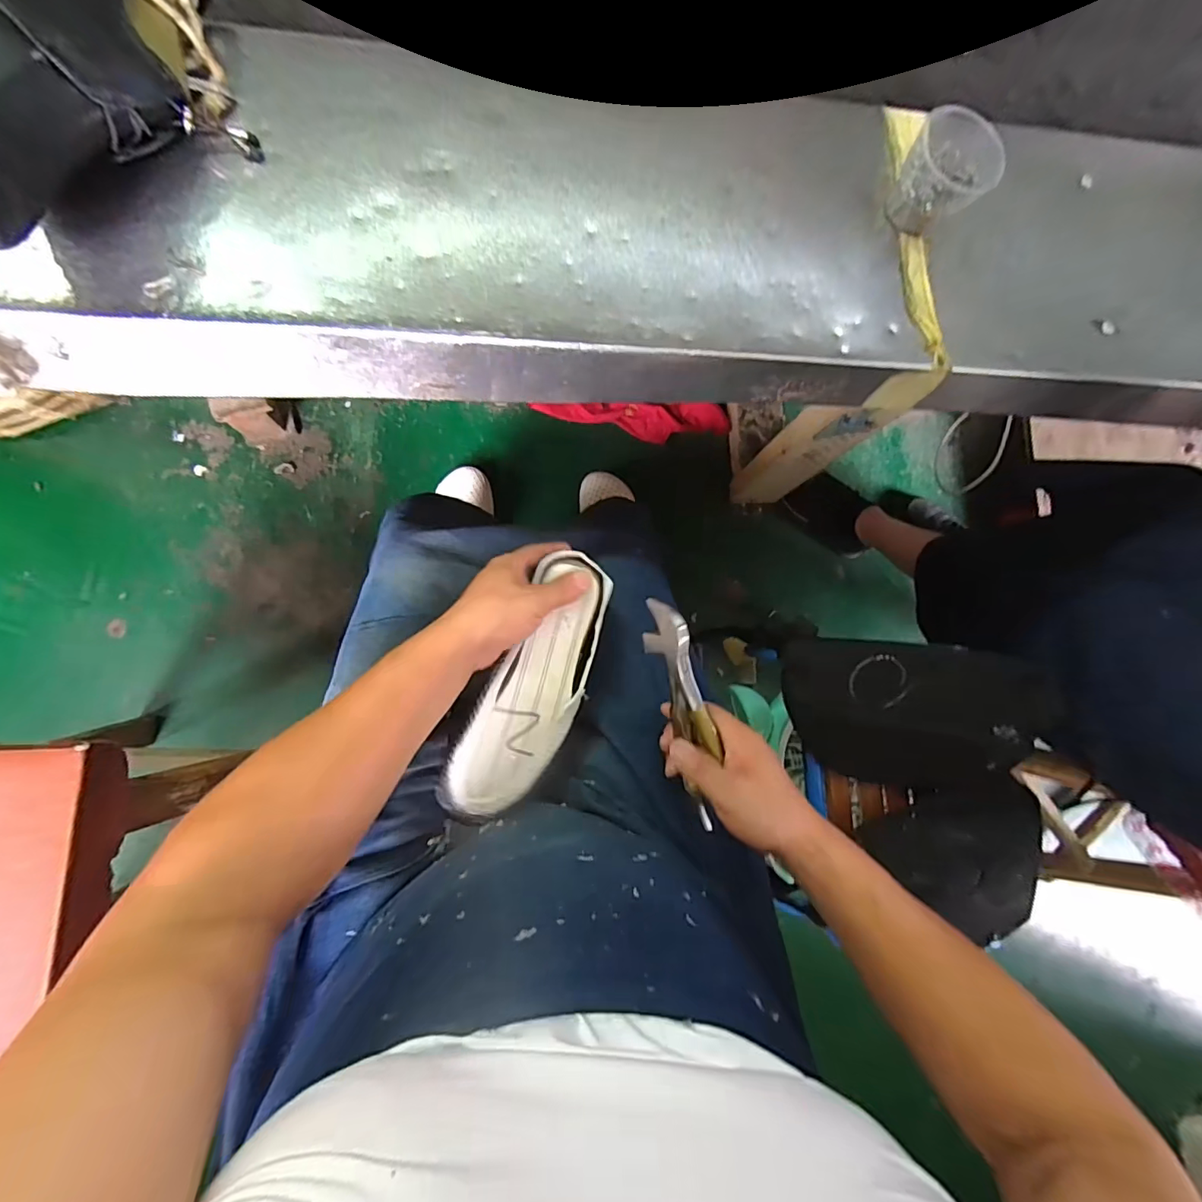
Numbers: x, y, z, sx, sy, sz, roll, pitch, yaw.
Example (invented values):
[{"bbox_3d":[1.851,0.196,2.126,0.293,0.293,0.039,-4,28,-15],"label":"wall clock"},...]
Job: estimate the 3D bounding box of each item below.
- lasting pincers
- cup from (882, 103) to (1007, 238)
[{"bbox_3d":[0.070,0.094,0.417,0.028,0.043,0.191,-15,92,-8],"label":"lasting pincers"},{"bbox_3d":[0.250,-0.311,0.375,0.062,0.051,0.058,1,82,-6],"label":"cup"}]

